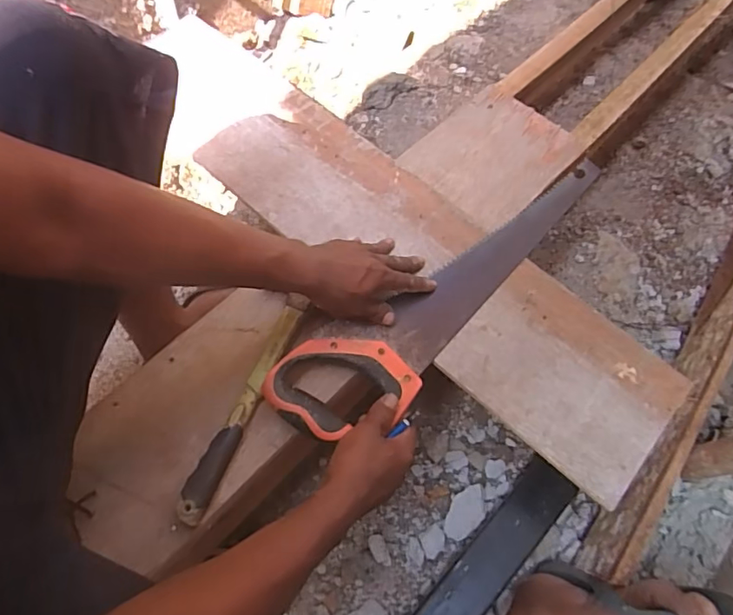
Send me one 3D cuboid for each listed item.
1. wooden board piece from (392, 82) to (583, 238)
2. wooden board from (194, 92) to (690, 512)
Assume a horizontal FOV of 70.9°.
[{"bbox_3d":[0.172,-0.213,0.720,0.181,0.018,0.221,42,70,17],"label":"wooden board piece"},{"bbox_3d":[0.070,-0.052,0.616,0.620,0.014,0.175,41,70,16],"label":"wooden board"}]

